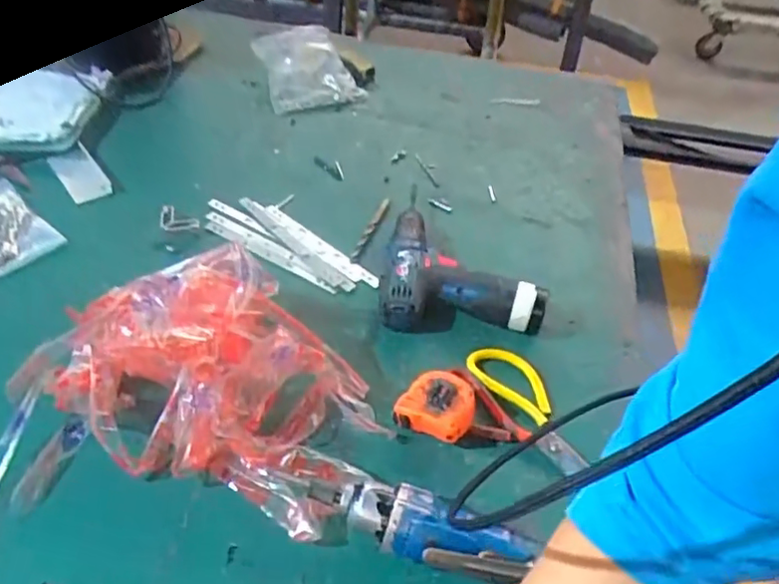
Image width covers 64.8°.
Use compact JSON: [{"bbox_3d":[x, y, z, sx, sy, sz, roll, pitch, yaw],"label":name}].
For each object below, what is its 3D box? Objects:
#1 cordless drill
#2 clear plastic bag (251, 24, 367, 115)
[{"bbox_3d":[0.078,-0.048,0.744,0.181,0.048,0.219,1,45,-4],"label":"cordless drill"},{"bbox_3d":[-0.146,-0.389,1.052,0.151,0.068,0.178,-15,49,-21],"label":"clear plastic bag"}]

